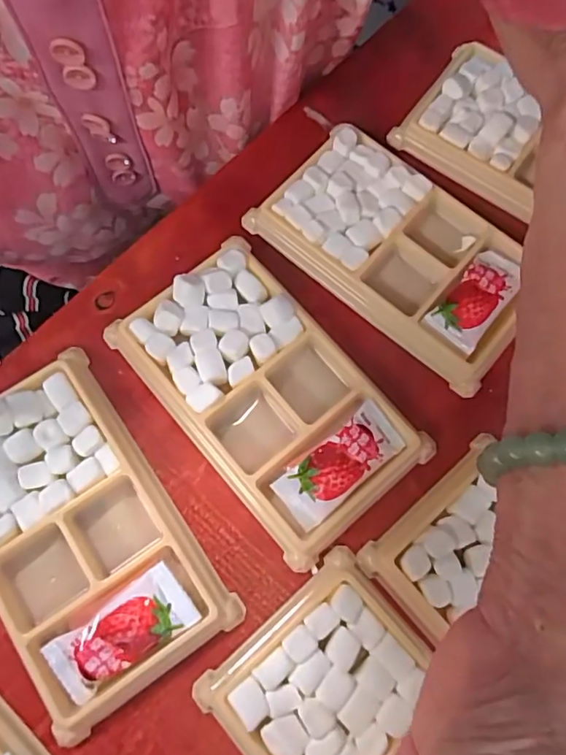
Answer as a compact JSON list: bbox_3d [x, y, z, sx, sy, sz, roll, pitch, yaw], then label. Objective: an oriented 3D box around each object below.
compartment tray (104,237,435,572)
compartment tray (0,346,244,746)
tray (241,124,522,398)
[{"bbox_3d":[-0.008,0.006,0.242,0.074,0.015,0.131,-39,76,-12],"label":"compartment tray"},{"bbox_3d":[-0.086,0.061,0.224,0.077,0.014,0.131,-33,75,-10],"label":"compartment tray"},{"bbox_3d":[0.056,-0.063,0.265,0.130,0.013,0.076,38,75,11],"label":"tray"}]

